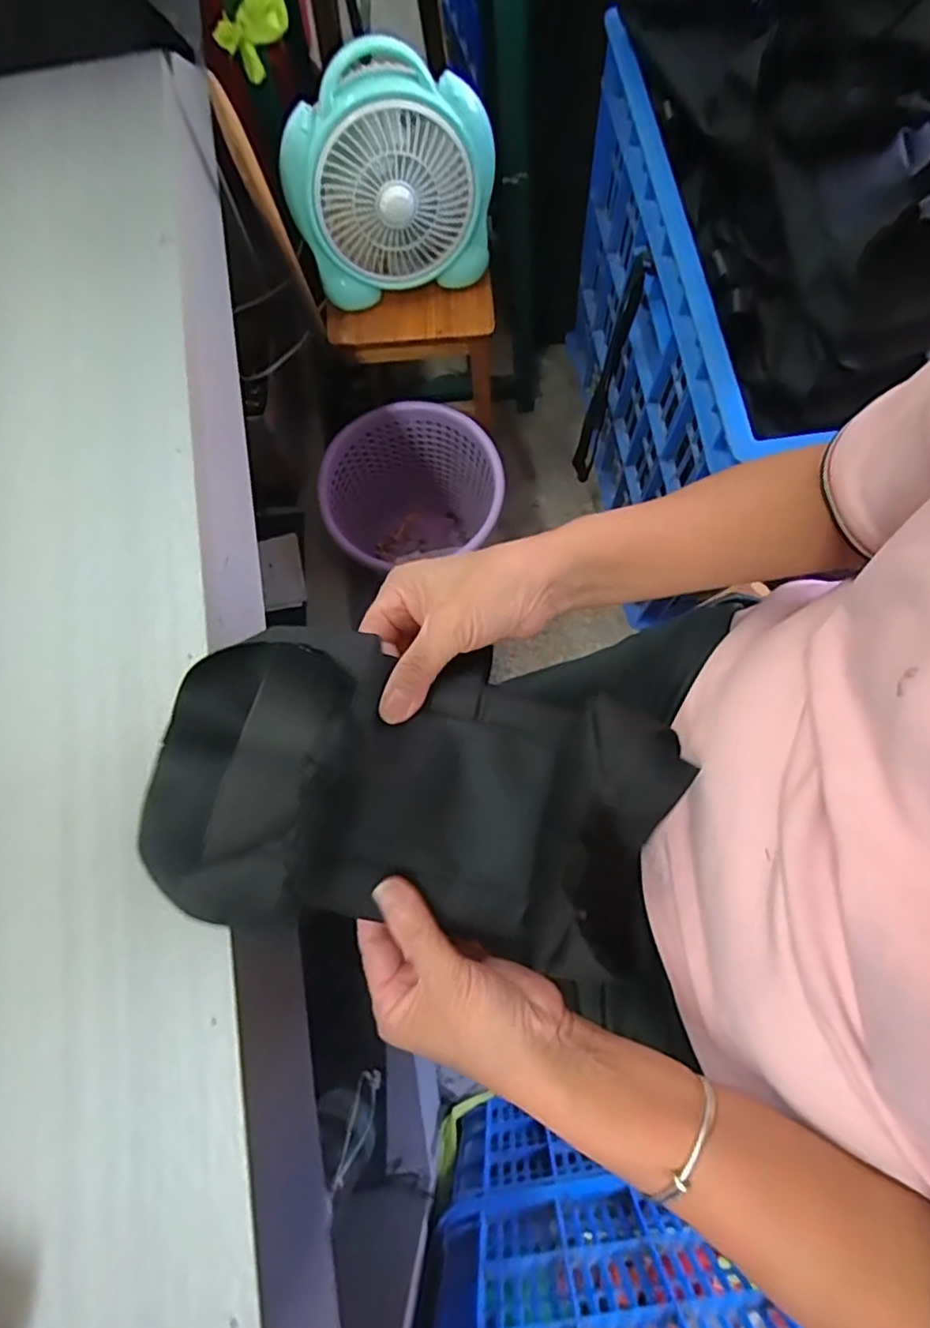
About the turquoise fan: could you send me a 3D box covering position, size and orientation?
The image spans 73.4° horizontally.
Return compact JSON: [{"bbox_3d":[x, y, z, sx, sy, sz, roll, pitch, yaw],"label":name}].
[{"bbox_3d":[-0.085,-0.556,0.736,0.239,0.213,0.080,-5,73,1],"label":"turquoise fan"}]

